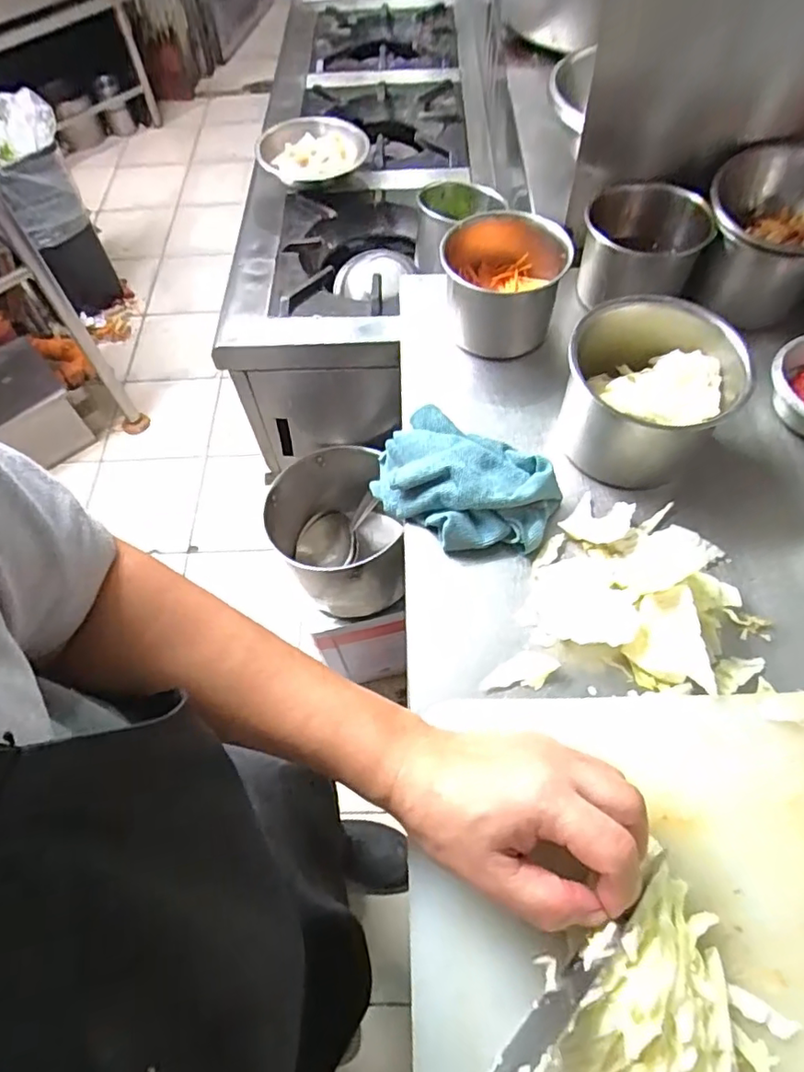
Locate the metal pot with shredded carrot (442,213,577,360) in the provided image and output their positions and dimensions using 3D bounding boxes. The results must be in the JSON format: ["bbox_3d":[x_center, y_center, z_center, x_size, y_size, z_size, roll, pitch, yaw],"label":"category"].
[{"bbox_3d":[0.100,-0.246,0.585,0.113,0.105,0.116,-1,61,2],"label":"metal pot with shredded carrot"}]

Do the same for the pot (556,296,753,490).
[{"bbox_3d":[0.204,-0.124,0.487,0.131,0.088,0.125,-1,61,2],"label":"pot"}]

